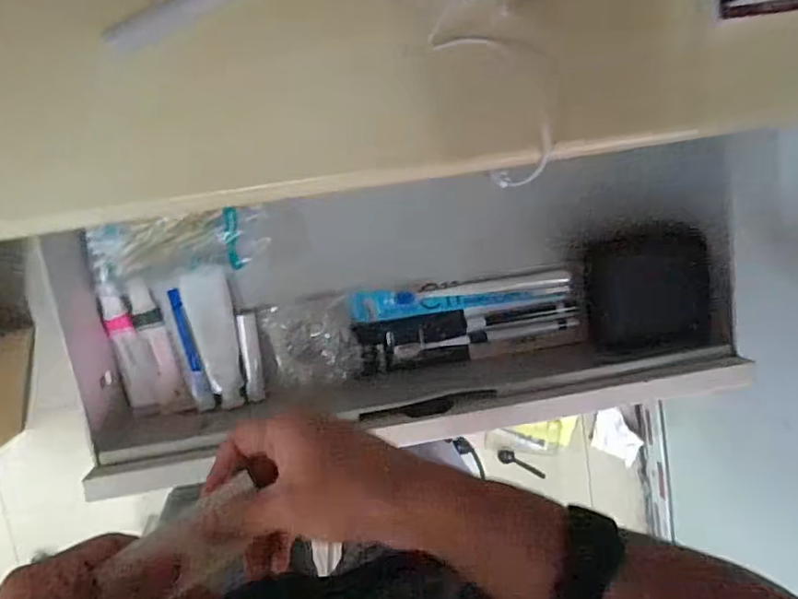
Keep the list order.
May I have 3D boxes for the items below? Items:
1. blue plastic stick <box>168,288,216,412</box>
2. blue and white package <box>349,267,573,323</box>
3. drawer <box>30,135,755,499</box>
[{"bbox_3d":[-0.192,0.047,0.527,0.014,0.008,0.115,-14,99,-3],"label":"blue plastic stick"},{"bbox_3d":[0.061,-0.004,0.555,0.213,0.021,0.030,-7,98,-4],"label":"blue and white package"},{"bbox_3d":[0.020,0.010,0.522,0.624,0.085,0.227,-9,98,-4],"label":"drawer"}]

